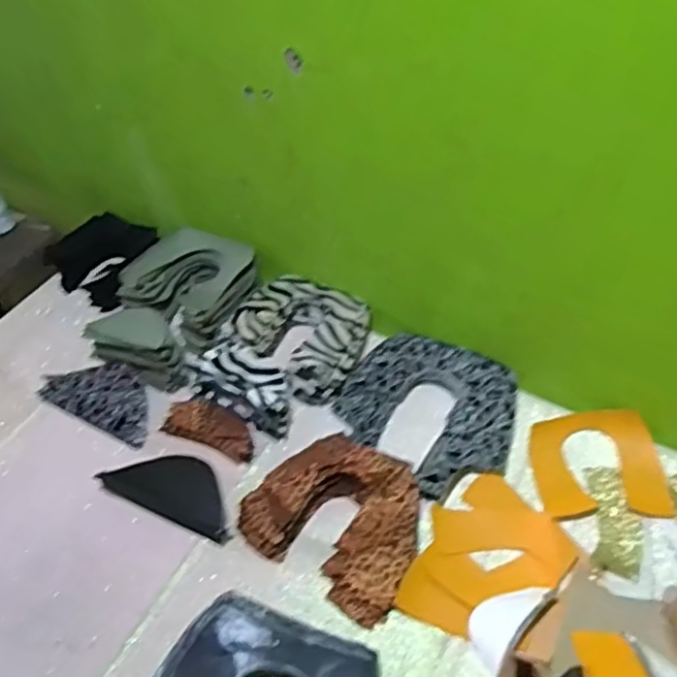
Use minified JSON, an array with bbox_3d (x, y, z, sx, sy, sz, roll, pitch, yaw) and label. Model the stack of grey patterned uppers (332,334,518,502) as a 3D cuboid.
[{"bbox_3d":[0.103,0.074,0.750,0.171,0.033,0.192,-37,57,-27],"label":"stack of grey patterned uppers"}]

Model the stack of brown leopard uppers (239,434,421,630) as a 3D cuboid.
[{"bbox_3d":[0.001,0.172,0.665,0.177,0.046,0.142,28,55,24],"label":"stack of brown leopard uppers"}]

